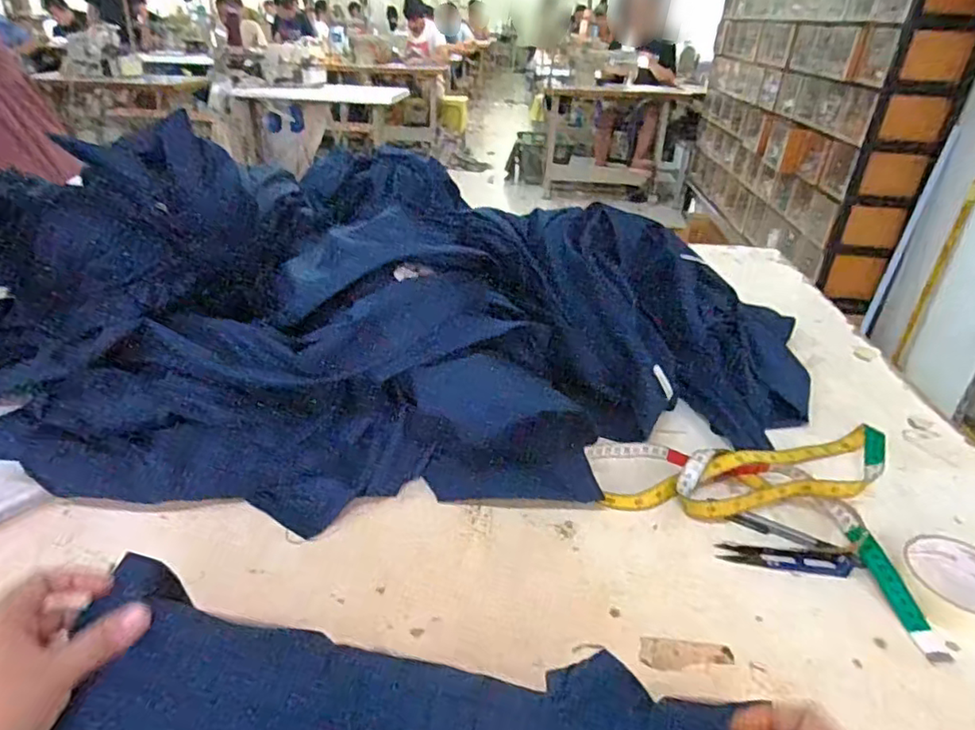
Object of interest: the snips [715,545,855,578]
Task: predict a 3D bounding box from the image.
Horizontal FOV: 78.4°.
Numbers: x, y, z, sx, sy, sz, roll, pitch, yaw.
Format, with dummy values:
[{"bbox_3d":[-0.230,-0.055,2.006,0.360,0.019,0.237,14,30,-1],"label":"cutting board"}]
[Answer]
[{"bbox_3d":[0.254,0.165,0.511,0.106,0.011,0.022,7,31,7],"label":"snips"}]

